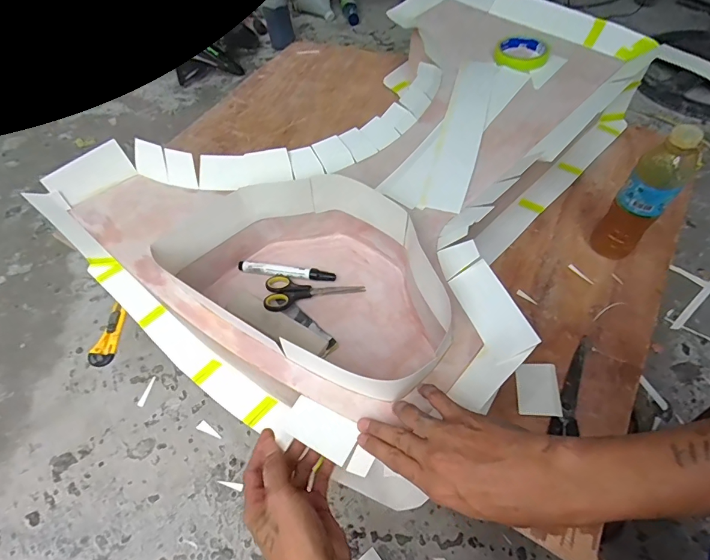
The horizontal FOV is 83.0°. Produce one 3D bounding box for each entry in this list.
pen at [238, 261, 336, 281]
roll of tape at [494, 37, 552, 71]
[{"bbox_3d":[-0.100,-0.013,0.582,0.143,0.013,0.018,5,57,8],"label":"pen"},{"bbox_3d":[0.296,-0.404,0.714,0.088,0.016,0.088,-2,56,3],"label":"roll of tape"}]

